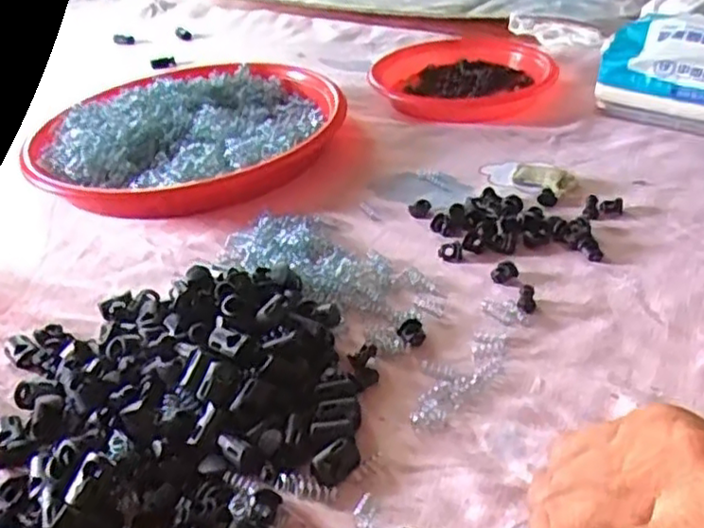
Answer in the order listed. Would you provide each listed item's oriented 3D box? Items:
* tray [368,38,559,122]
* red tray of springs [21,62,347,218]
[{"bbox_3d":[0.102,-0.184,0.651,0.156,0.037,0.199,-5,34,1],"label":"tray"},{"bbox_3d":[-0.133,-0.115,0.567,0.246,0.035,0.247,-5,34,1],"label":"red tray of springs"}]

